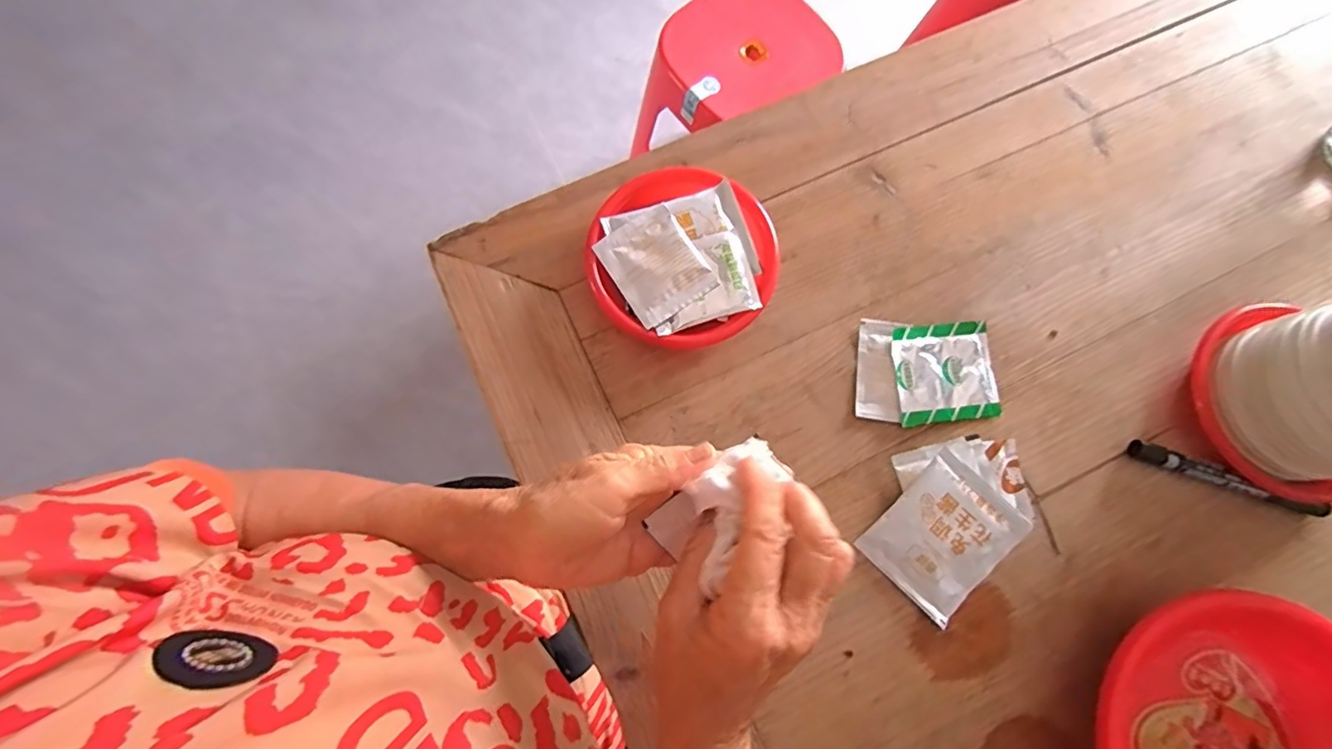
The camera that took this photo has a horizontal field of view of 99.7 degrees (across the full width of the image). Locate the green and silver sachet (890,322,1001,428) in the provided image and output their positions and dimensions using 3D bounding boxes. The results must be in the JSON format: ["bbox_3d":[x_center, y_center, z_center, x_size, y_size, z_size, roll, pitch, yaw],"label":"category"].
[{"bbox_3d":[0.209,-0.001,0.423,0.077,0.011,0.073,-6,77,-2],"label":"green and silver sachet"}]

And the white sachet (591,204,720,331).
[{"bbox_3d":[-0.008,-0.082,0.420,0.064,0.005,0.079,-33,79,-2],"label":"white sachet"}]

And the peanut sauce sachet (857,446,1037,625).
[{"bbox_3d":[0.194,0.113,0.393,0.077,0.017,0.093,44,80,9],"label":"peanut sauce sachet"}]

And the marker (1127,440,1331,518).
[{"bbox_3d":[0.405,0.077,0.403,0.135,0.019,0.015,21,77,4],"label":"marker"}]

